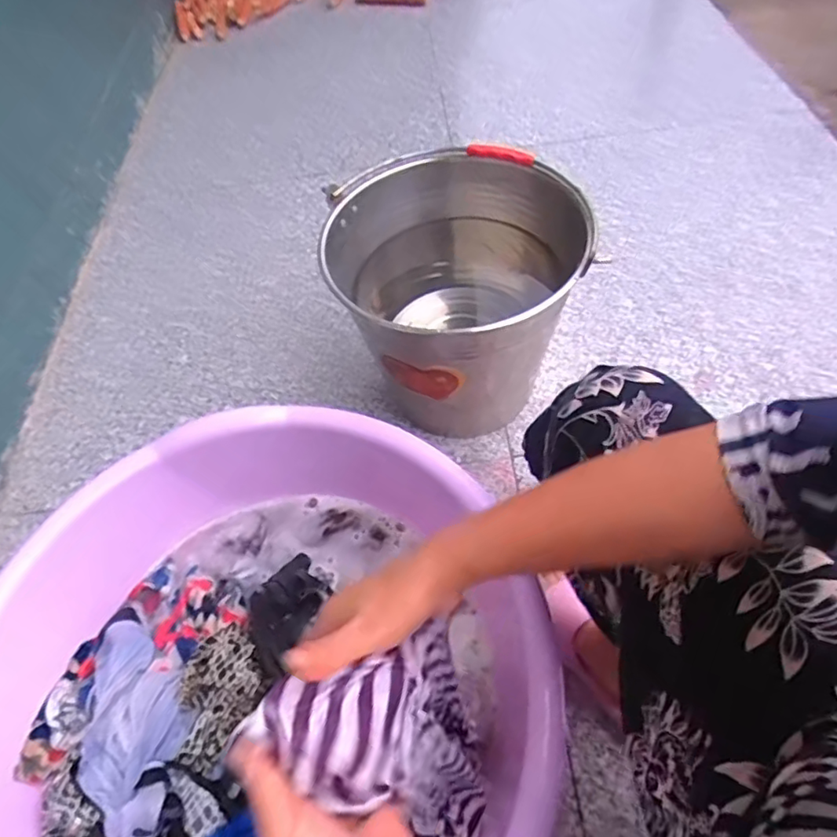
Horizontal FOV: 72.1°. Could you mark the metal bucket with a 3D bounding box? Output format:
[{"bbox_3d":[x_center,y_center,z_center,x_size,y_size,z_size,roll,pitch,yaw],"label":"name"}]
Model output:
[{"bbox_3d":[0.048,-0.144,0.799,0.312,0.299,0.296,-4,57,6],"label":"metal bucket"}]

